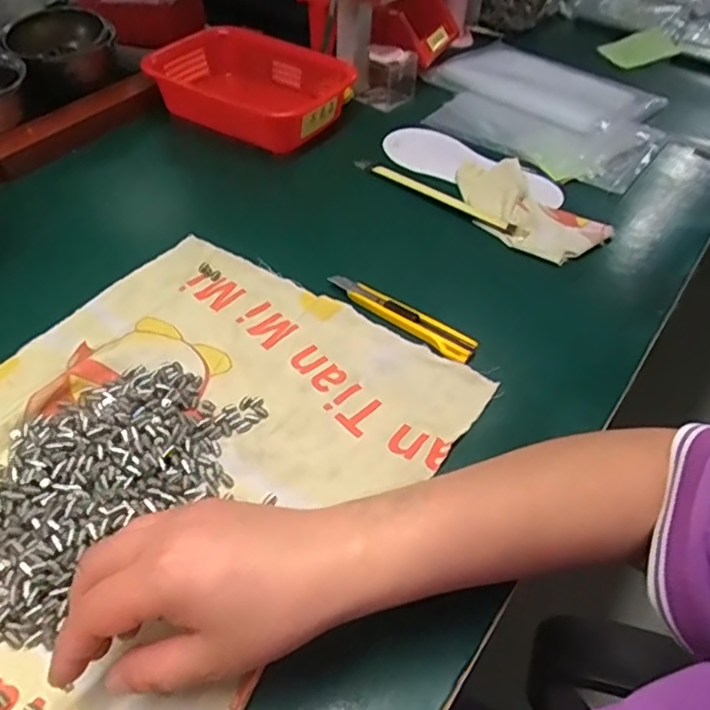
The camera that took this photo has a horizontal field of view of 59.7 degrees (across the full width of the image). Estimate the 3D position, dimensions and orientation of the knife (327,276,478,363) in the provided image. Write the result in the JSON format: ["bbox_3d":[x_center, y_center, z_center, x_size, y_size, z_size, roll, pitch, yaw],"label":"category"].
[{"bbox_3d":[0.035,-0.033,0.491,0.134,0.011,0.019,33,52,24],"label":"knife"}]

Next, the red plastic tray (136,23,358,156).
[{"bbox_3d":[-0.128,-0.314,0.746,0.222,0.072,0.159,22,49,15],"label":"red plastic tray"}]

